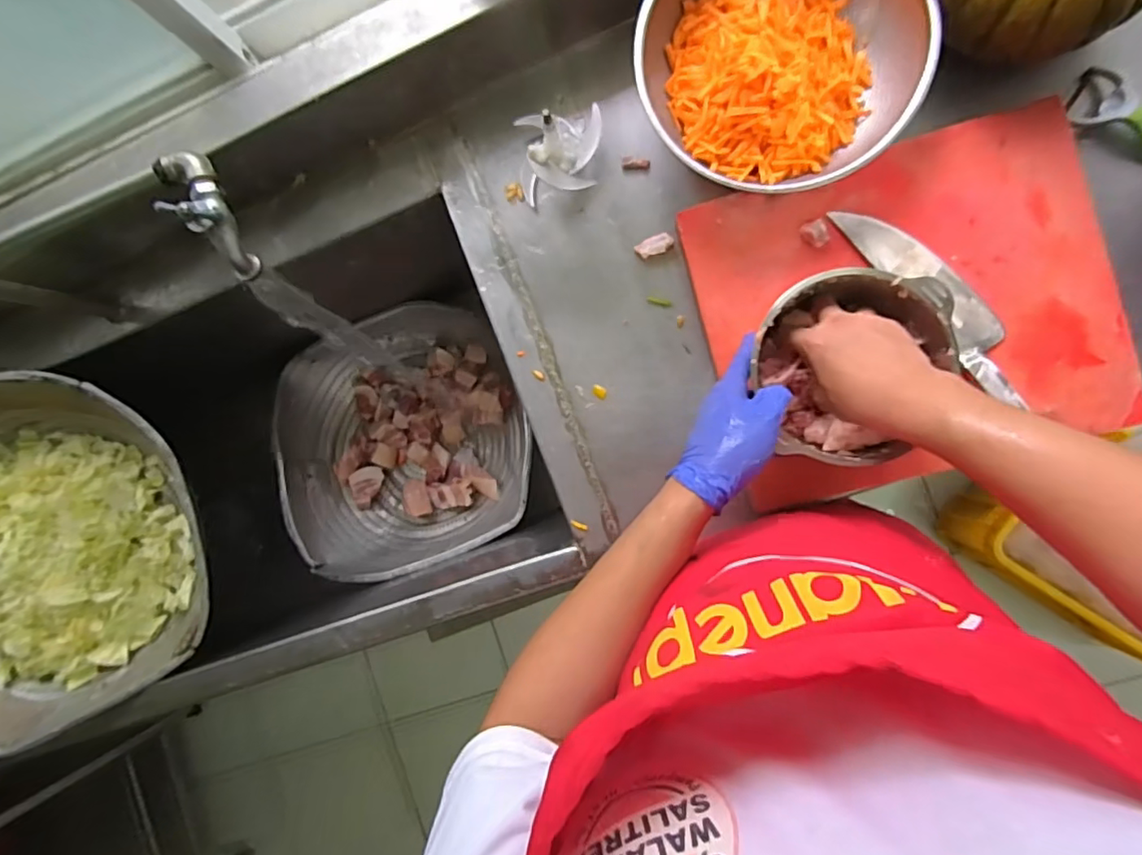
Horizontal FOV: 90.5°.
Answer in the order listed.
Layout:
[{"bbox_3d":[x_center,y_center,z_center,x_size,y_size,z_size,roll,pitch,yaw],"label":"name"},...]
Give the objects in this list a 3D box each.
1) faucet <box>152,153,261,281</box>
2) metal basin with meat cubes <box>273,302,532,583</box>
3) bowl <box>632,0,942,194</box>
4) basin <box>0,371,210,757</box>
[{"bbox_3d":[-0.341,-0.202,0.529,0.045,0.067,0.116,-33,85,7],"label":"faucet"},{"bbox_3d":[-0.303,0.020,1.022,0.424,0.184,0.429,0,90,9],"label":"metal basin with meat cubes"},{"bbox_3d":[0.210,-0.373,0.586,0.269,0.088,0.266,0,90,9],"label":"bowl"},{"bbox_3d":[-0.771,0.177,0.799,0.449,0.170,0.490,-25,89,-19],"label":"basin"}]

